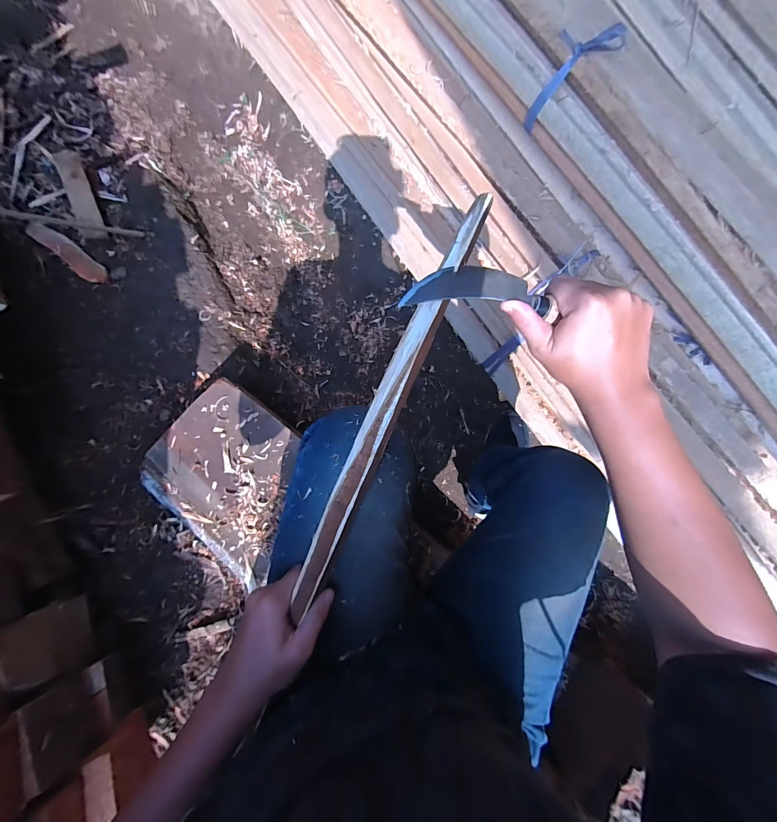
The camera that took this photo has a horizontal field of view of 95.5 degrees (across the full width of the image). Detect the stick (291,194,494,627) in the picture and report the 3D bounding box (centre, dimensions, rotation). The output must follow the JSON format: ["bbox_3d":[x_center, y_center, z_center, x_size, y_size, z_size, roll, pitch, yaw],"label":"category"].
[{"bbox_3d":[-0.011,0.016,0.297,0.024,0.018,0.381,25,101,-1],"label":"stick"}]

